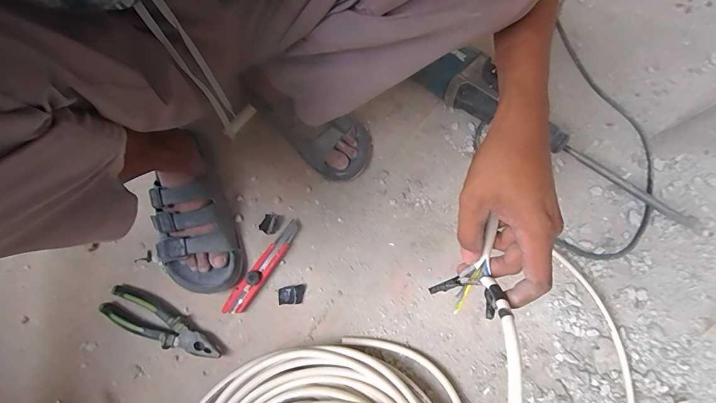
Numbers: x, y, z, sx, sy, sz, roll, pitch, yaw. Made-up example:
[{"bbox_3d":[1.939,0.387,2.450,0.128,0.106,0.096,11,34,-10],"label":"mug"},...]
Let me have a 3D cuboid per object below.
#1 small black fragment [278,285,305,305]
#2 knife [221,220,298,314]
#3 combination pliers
[{"bbox_3d":[-0.103,0.144,0.553,0.040,0.008,0.027,-5,72,-1],"label":"small black fragment"},{"bbox_3d":[-0.146,0.102,0.555,0.030,0.020,0.164,33,75,11],"label":"knife"},{"bbox_3d":[-0.284,0.180,0.528,0.183,0.023,0.052,22,73,8],"label":"combination pliers"}]

